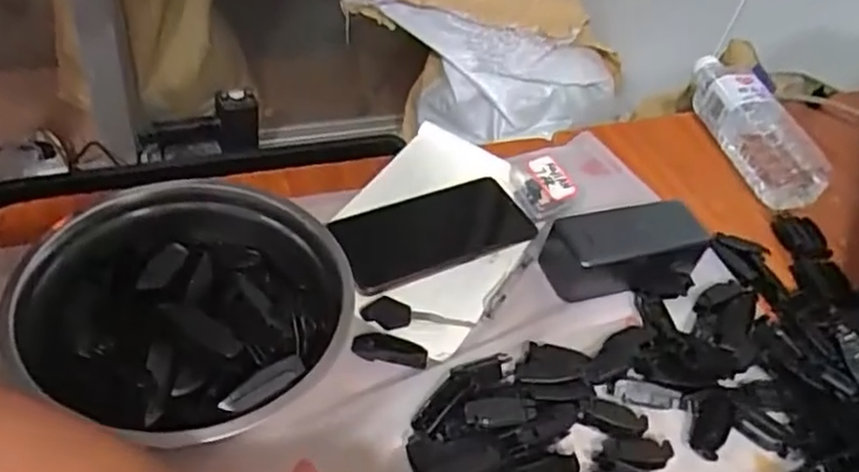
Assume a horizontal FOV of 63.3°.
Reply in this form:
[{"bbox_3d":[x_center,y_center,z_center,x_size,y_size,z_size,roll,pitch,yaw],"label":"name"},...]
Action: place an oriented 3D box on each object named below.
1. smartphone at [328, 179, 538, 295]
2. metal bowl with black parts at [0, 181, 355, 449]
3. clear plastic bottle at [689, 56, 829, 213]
[{"bbox_3d":[0.006,-0.004,0.583,0.163,0.012,0.082,-13,50,-23],"label":"smartphone"},{"bbox_3d":[-0.153,0.049,0.462,0.201,0.075,0.192,6,45,-6],"label":"metal bowl with black parts"},{"bbox_3d":[0.333,-0.119,0.727,0.066,0.055,0.205,-5,49,-14],"label":"clear plastic bottle"}]

